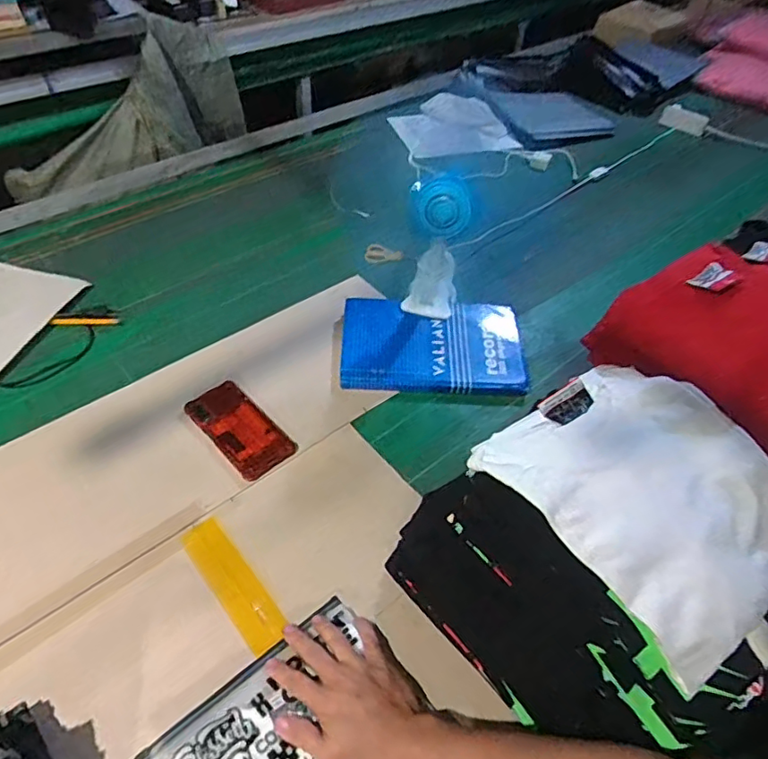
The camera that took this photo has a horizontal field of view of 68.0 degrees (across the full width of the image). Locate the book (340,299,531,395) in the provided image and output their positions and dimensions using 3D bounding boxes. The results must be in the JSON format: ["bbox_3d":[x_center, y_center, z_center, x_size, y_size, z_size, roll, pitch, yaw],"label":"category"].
[{"bbox_3d":[0.076,-0.054,0.903,0.283,0.040,0.178,4,48,-2],"label":"book"}]

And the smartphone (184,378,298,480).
[{"bbox_3d":[-0.198,0.066,0.786,0.082,0.015,0.156,-33,59,-29],"label":"smartphone"}]

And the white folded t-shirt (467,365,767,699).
[{"bbox_3d":[0.235,0.101,0.512,0.208,0.062,0.249,-34,59,-30],"label":"white folded t-shirt"}]

